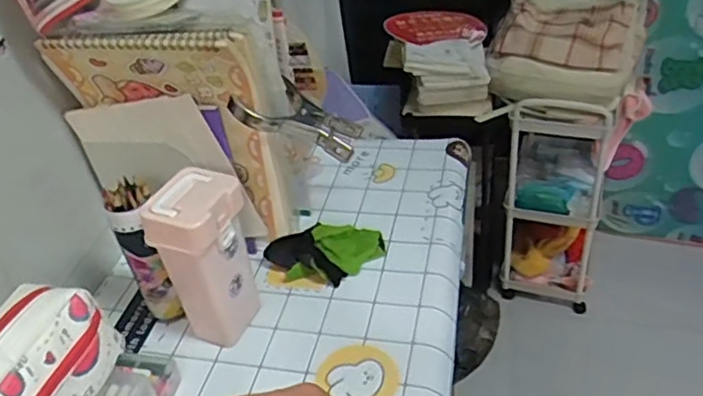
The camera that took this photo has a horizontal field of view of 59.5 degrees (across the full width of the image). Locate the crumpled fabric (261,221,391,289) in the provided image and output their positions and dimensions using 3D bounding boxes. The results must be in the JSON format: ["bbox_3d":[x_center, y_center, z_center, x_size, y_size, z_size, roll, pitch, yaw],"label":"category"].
[{"bbox_3d":[-0.032,0.063,0.711,0.140,0.036,0.075,-4,38,3],"label":"crumpled fabric"}]

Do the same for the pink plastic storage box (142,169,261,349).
[{"bbox_3d":[-0.139,0.067,0.611,0.065,0.176,0.077,11,41,20],"label":"pink plastic storage box"}]

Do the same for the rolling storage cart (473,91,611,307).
[{"bbox_3d":[0.494,-0.055,1.514,0.259,0.556,0.350,3,43,18],"label":"rolling storage cart"}]

